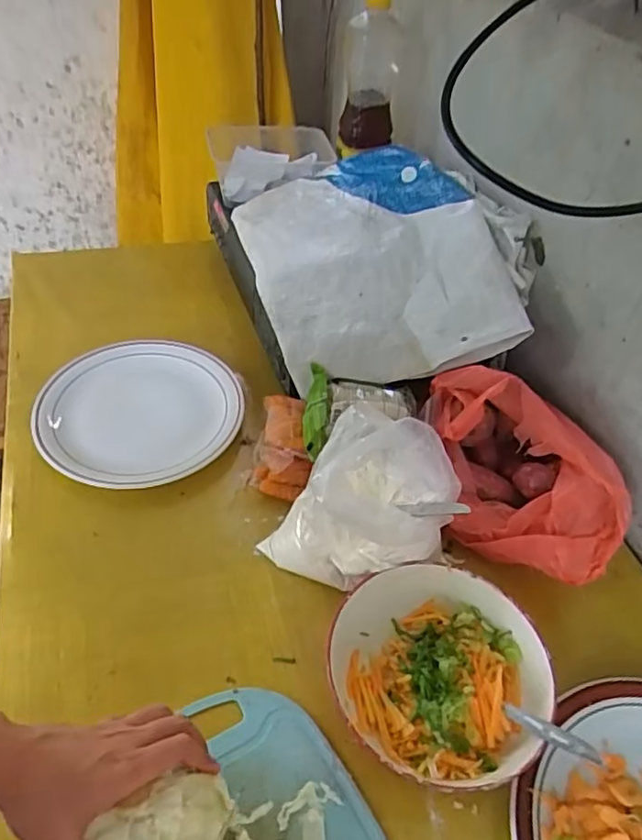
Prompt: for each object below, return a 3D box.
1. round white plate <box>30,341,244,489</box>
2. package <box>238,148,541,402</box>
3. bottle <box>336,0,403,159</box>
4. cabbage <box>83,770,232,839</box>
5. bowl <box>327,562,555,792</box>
[{"bbox_3d":[-0.201,-0.014,0.694,0.213,0.029,0.205,1,47,-2],"label":"round white plate"},{"bbox_3d":[0.054,-0.188,0.735,0.265,0.070,0.353,-19,60,-1],"label":"package"},{"bbox_3d":[0.062,-0.433,0.790,0.071,0.174,0.066,6,47,2],"label":"bottle"},{"bbox_3d":[-0.094,0.261,0.389,0.077,0.055,0.047,-26,53,-24],"label":"cabbage"},{"bbox_3d":[0.094,0.200,0.491,0.168,0.050,0.164,1,47,-2],"label":"bowl"}]

